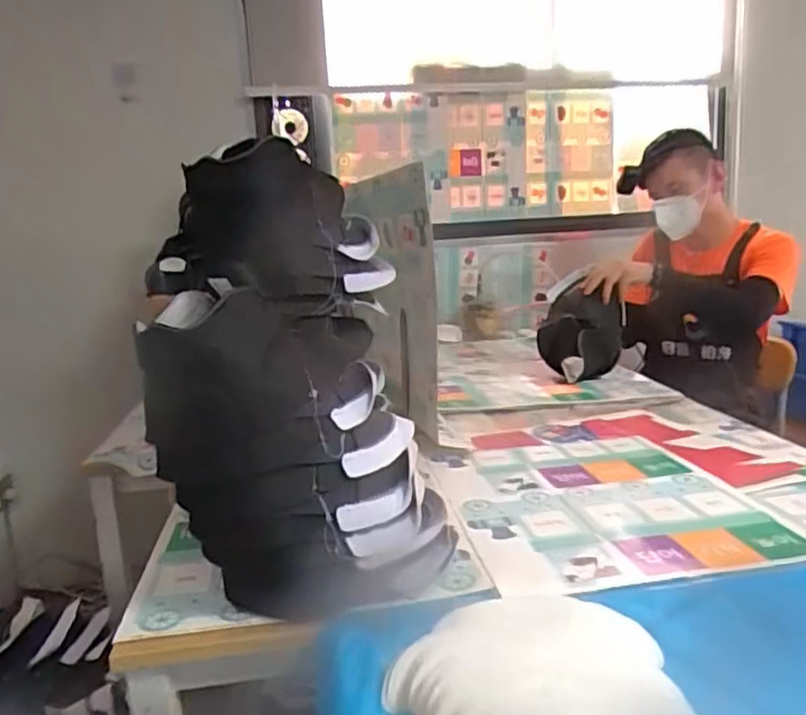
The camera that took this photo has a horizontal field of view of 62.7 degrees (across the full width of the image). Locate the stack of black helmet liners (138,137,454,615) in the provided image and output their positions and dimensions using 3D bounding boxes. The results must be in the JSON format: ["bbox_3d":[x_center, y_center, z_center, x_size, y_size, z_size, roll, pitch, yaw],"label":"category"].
[{"bbox_3d":[-0.094,0.104,0.721,0.287,0.329,0.206,-3,12,-1],"label":"stack of black helmet liners"}]

